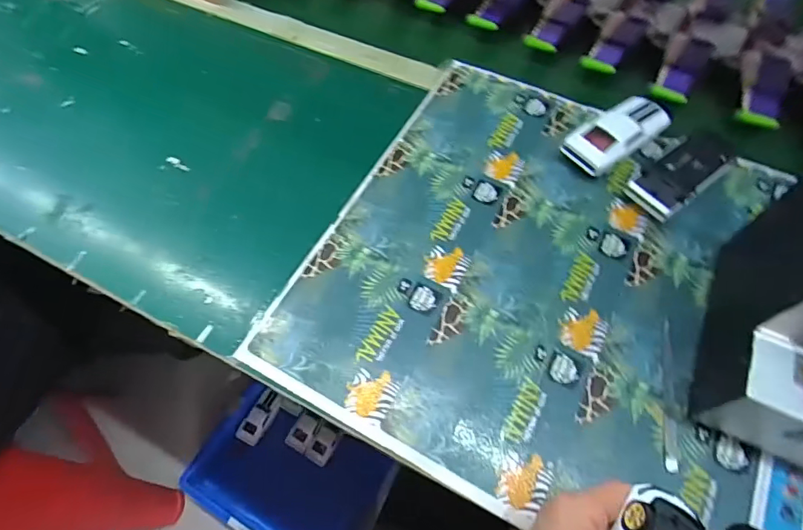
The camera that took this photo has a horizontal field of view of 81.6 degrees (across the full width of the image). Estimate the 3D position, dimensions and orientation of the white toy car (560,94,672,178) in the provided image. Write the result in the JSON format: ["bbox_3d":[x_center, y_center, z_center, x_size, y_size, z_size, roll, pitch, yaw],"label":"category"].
[{"bbox_3d":[0.245,-0.151,0.522,0.142,0.034,0.055,-33,66,-17],"label":"white toy car"}]

